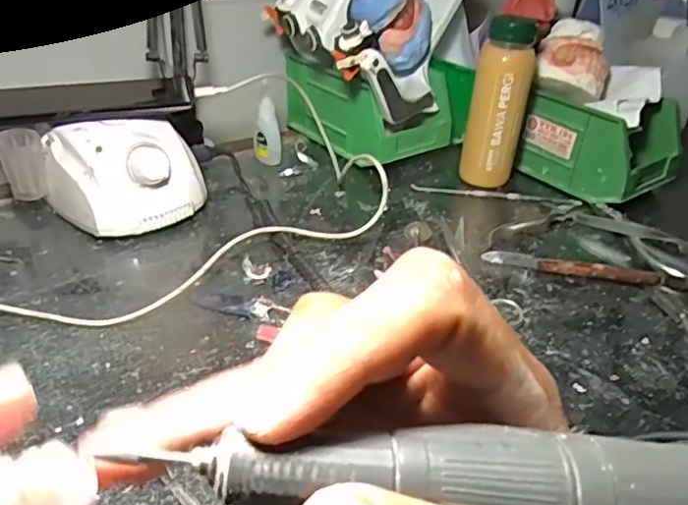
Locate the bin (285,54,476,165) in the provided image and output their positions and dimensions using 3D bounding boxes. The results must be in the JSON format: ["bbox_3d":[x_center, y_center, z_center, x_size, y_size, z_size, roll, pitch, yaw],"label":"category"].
[{"bbox_3d":[0.036,-0.165,0.643,0.131,0.085,0.169,-22,42,-34],"label":"bin"}]

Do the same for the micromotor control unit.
[{"bbox_3d":[-0.174,-0.058,0.466,0.117,0.078,0.069,-9,36,-19],"label":"micromotor control unit"}]

